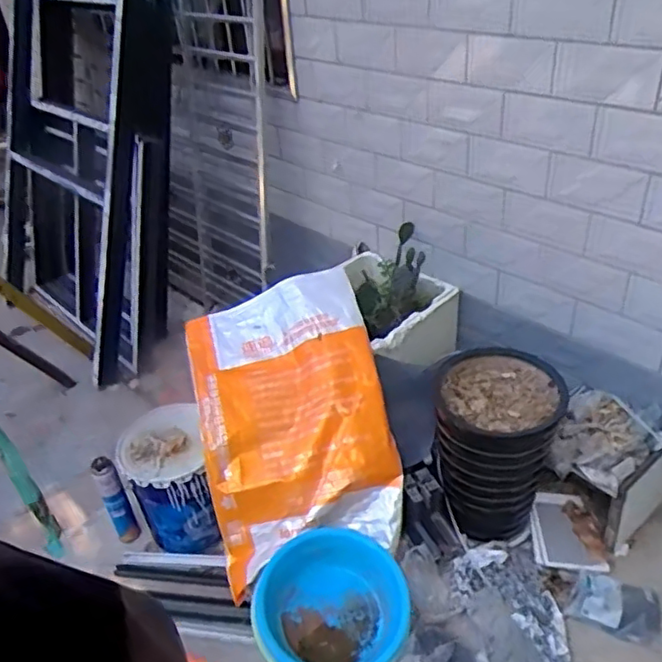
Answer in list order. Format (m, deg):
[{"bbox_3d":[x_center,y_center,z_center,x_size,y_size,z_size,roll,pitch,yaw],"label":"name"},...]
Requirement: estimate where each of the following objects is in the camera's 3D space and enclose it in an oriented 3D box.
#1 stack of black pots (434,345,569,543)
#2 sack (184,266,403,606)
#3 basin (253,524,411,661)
[{"bbox_3d":[0.453,0.321,1.720,0.326,0.421,0.329,2,36,12],"label":"stack of black pots"},{"bbox_3d":[-0.116,0.240,1.834,0.510,0.451,0.717,-12,35,-8],"label":"sack"},{"bbox_3d":[0.009,0.693,1.573,0.366,0.129,0.363,-4,35,3],"label":"basin"}]

